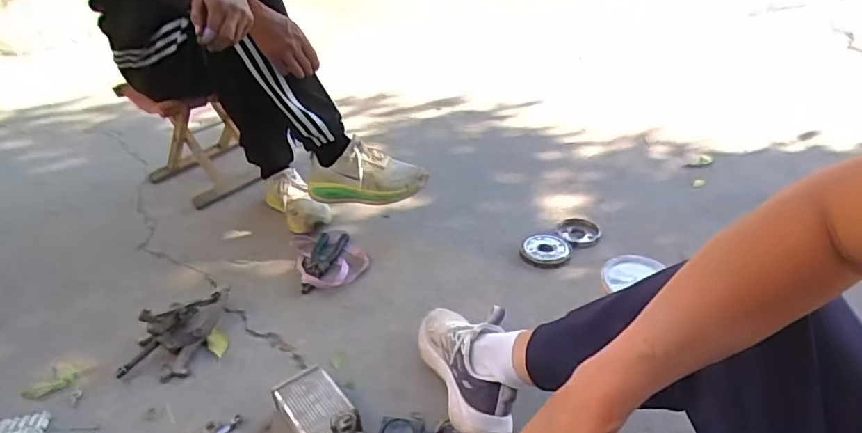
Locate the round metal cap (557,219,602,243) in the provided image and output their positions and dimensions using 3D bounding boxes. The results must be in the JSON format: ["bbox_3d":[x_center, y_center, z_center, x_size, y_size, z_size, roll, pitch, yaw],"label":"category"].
[{"bbox_3d":[0.336,0.033,1.219,0.096,0.017,0.096,-1,35,0],"label":"round metal cap"}]

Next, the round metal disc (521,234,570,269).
[{"bbox_3d":[0.249,0.073,1.149,0.105,0.018,0.107,-1,35,0],"label":"round metal disc"}]

